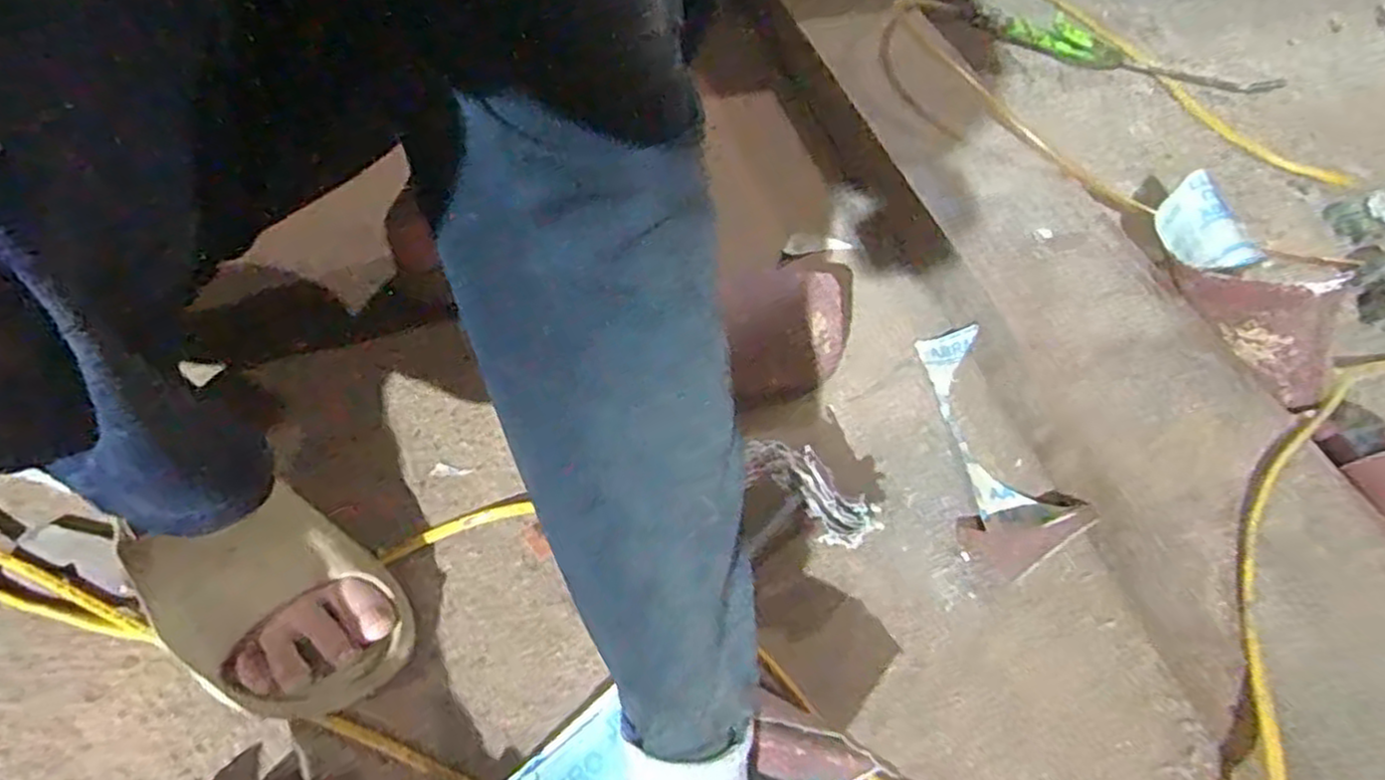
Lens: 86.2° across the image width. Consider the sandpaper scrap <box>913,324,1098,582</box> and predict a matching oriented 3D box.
[{"bbox_3d":[0.207,0.033,0.500,0.074,0.027,0.189,1,54,-4],"label":"sandpaper scrap"}]

